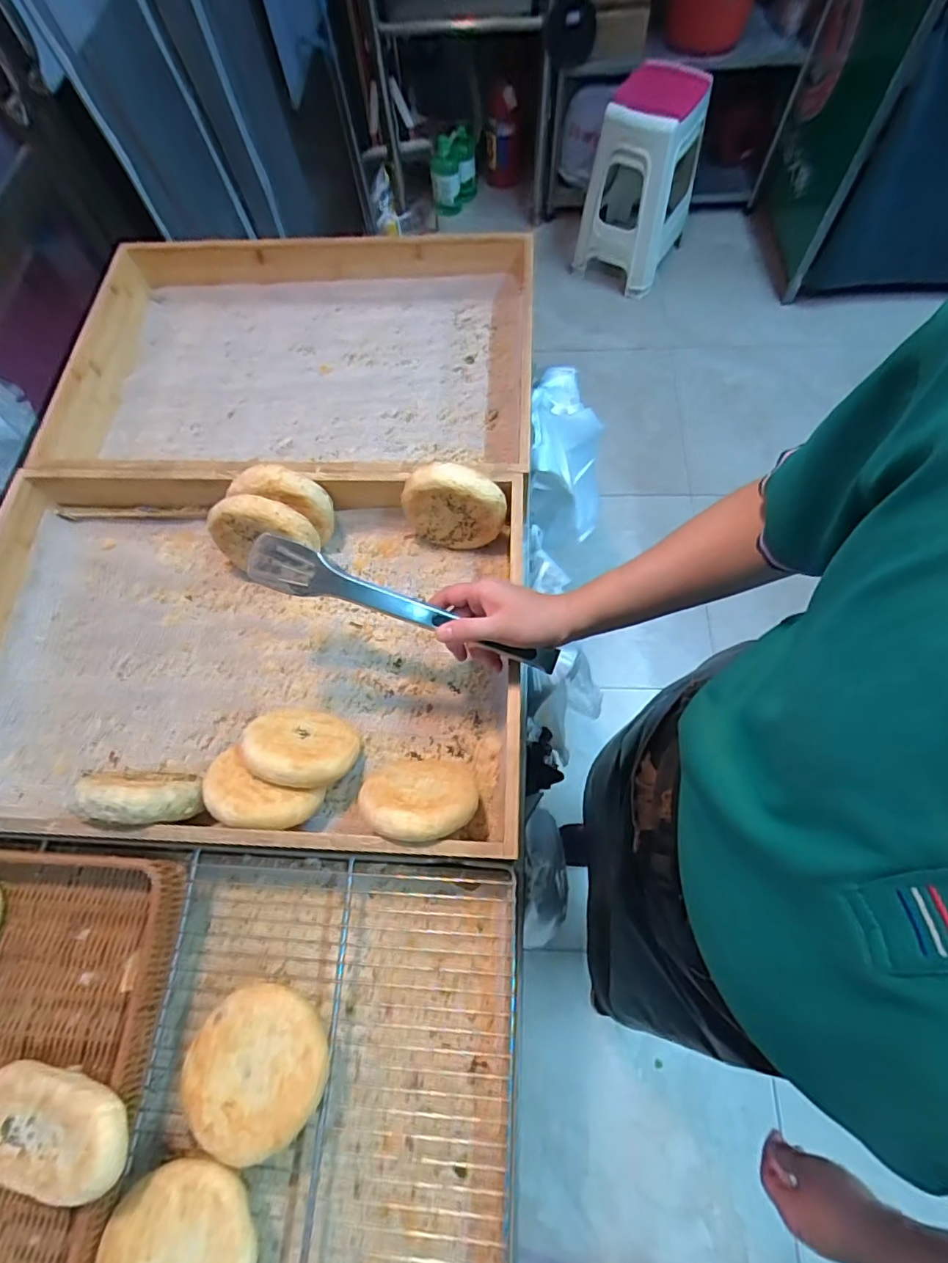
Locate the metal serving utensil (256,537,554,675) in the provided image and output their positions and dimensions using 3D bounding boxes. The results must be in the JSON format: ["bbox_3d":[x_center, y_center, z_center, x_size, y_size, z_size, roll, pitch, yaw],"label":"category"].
[{"bbox_3d":[-0.052,-0.018,0.475,0.280,0.024,0.036,20,65,-14],"label":"metal serving utensil"}]

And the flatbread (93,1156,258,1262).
[{"bbox_3d":[-0.213,0.448,0.383,0.107,0.016,0.106,-1,68,2],"label":"flatbread"}]

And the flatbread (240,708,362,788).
[{"bbox_3d":[-0.171,0.113,0.540,0.106,0.026,0.101,13,22,-6],"label":"flatbread"}]

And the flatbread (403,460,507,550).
[{"bbox_3d":[-0.020,-0.136,0.615,0.109,0.121,0.034,11,69,8],"label":"flatbread"}]

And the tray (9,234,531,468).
[{"bbox_3d":[-0.231,-0.374,0.747,0.606,0.083,0.438,2,68,4],"label":"tray"}]

